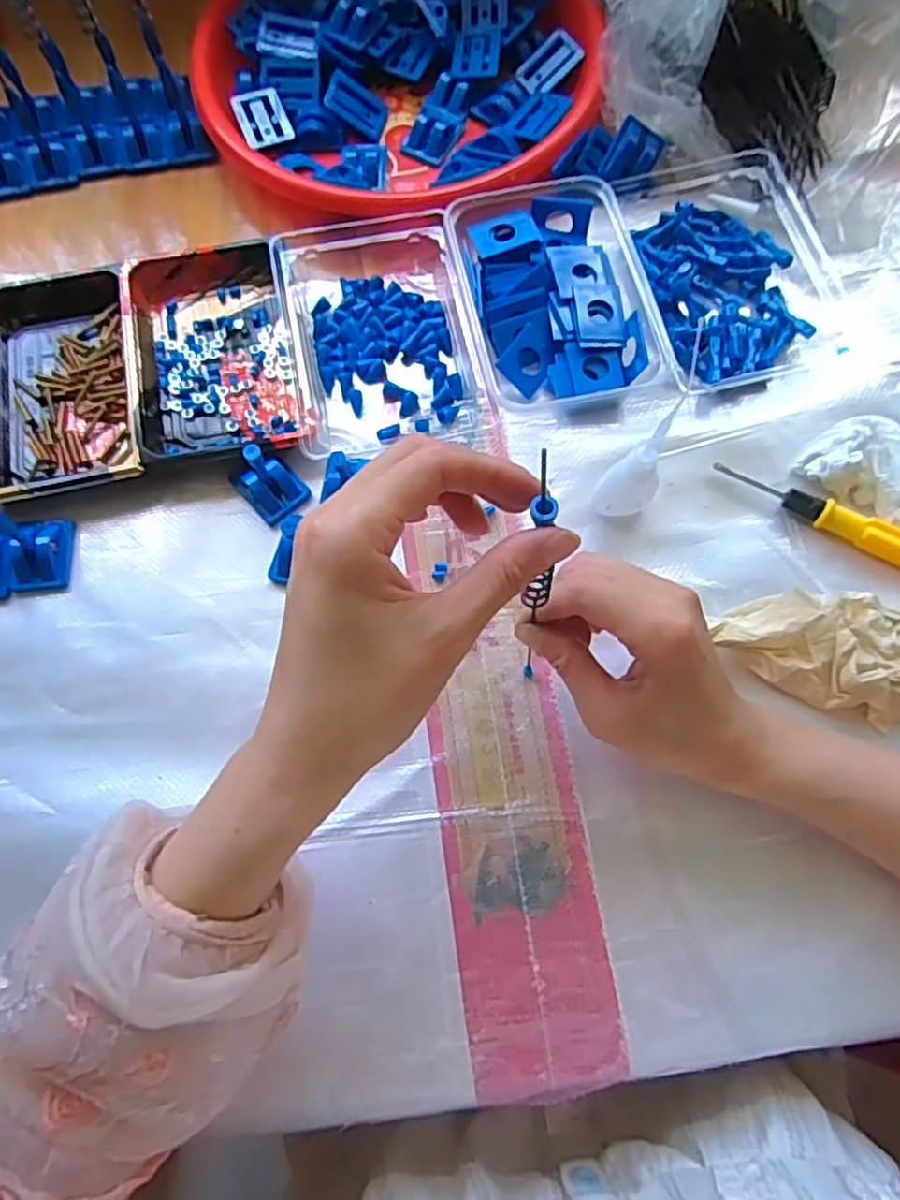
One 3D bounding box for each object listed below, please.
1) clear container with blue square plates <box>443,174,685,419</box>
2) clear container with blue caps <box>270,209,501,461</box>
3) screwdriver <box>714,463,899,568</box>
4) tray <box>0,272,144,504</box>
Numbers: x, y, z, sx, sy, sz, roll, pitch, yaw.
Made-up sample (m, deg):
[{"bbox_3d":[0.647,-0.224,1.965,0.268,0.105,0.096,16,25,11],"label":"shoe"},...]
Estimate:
[{"bbox_3d":[0.067,-0.194,0.438,0.113,0.035,0.163,-15,72,-3],"label":"clear container with blue square plates"},{"bbox_3d":[-0.048,-0.179,0.438,0.121,0.034,0.170,-14,72,-3],"label":"clear container with blue caps"},{"bbox_3d":[0.224,-0.049,0.393,0.138,0.018,0.020,30,75,11],"label":"screwdriver"},{"bbox_3d":[-0.256,-0.140,0.436,0.104,0.022,0.164,-13,72,-3],"label":"tray"}]

